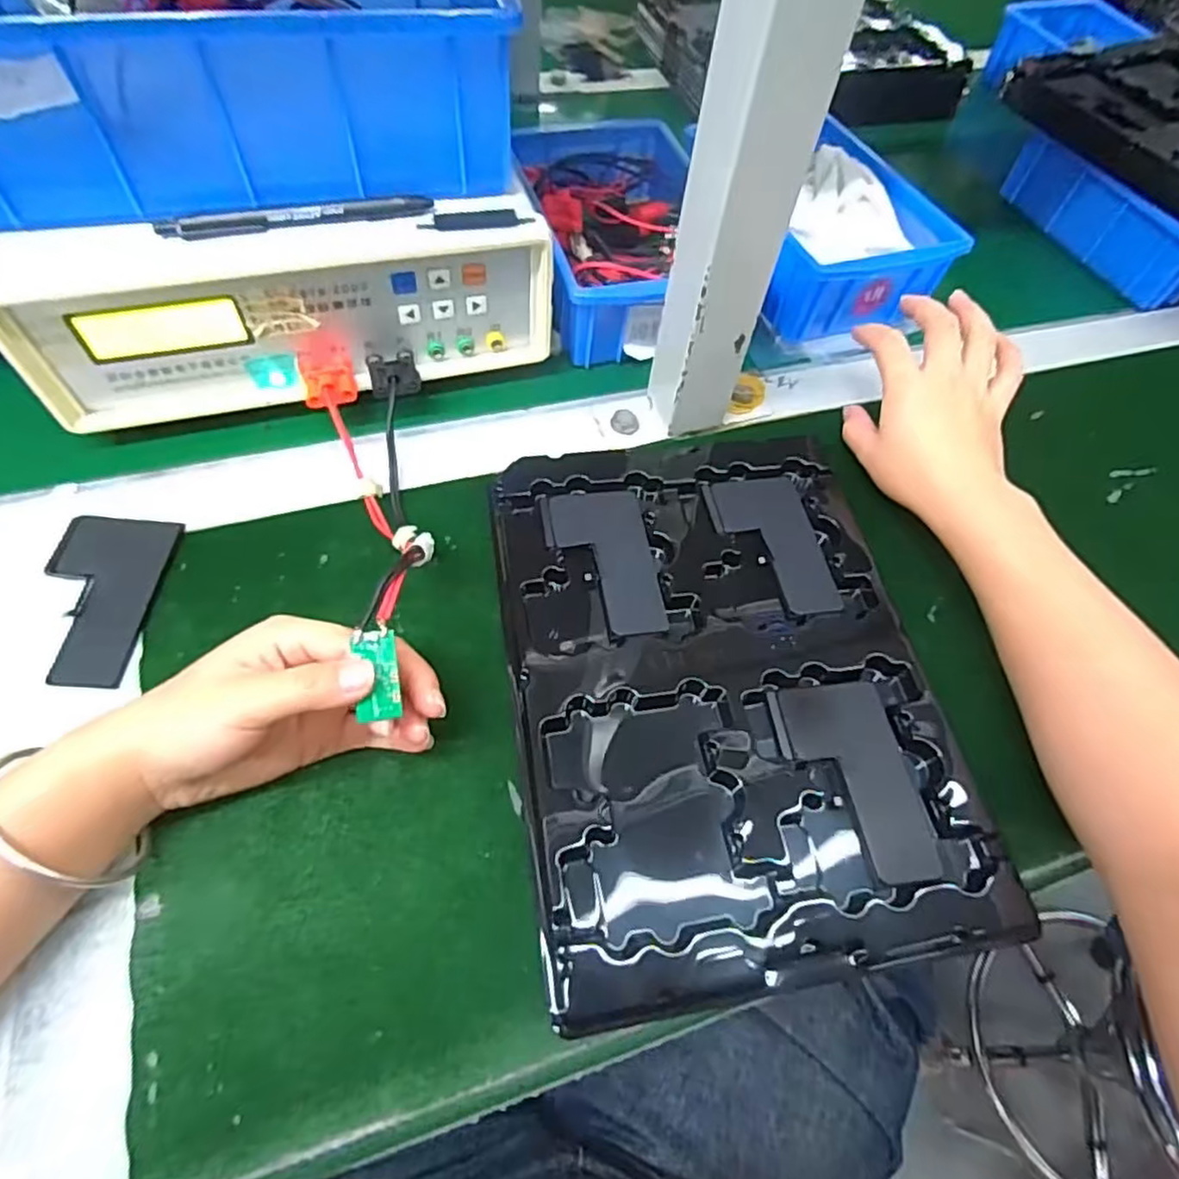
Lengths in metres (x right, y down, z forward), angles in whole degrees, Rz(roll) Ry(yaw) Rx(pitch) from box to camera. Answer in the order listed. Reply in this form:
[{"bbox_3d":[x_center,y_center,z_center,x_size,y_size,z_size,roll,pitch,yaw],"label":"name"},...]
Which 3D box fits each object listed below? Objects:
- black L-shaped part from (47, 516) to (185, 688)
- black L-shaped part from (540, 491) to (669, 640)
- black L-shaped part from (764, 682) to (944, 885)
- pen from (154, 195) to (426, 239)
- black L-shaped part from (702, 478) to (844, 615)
[{"bbox_3d":[-0.258,0.003,0.347,0.061,0.006,0.095,4,59,-1],"label":"black L-shaped part"},{"bbox_3d":[0.007,-0.017,0.381,0.058,0.004,0.098,-6,60,-7],"label":"black L-shaped part"},{"bbox_3d":[0.128,0.092,0.326,0.061,0.004,0.097,-5,60,-7],"label":"black L-shaped part"},{"bbox_3d":[-0.153,-0.197,0.356,0.137,0.014,0.012,-15,62,-14],"label":"pen"},{"bbox_3d":[0.109,-0.027,0.395,0.057,0.004,0.097,-10,61,-10],"label":"black L-shaped part"}]

